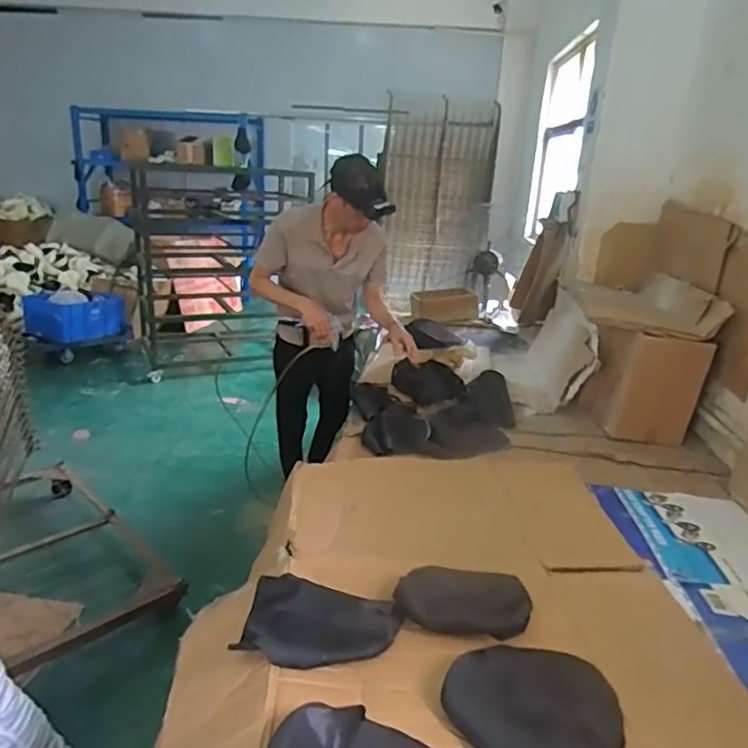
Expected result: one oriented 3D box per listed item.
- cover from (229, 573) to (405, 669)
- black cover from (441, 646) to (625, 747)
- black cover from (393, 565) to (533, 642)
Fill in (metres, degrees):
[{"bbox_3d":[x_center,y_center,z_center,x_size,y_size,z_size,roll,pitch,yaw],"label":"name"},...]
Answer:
[{"bbox_3d":[-0.092,0.446,1.078,0.282,0.043,0.185,4,19,2],"label":"cover"},{"bbox_3d":[0.263,0.514,0.955,0.288,0.044,0.235,-9,23,-32],"label":"black cover"},{"bbox_3d":[0.163,0.417,1.125,0.247,0.079,0.106,7,19,11],"label":"black cover"}]

